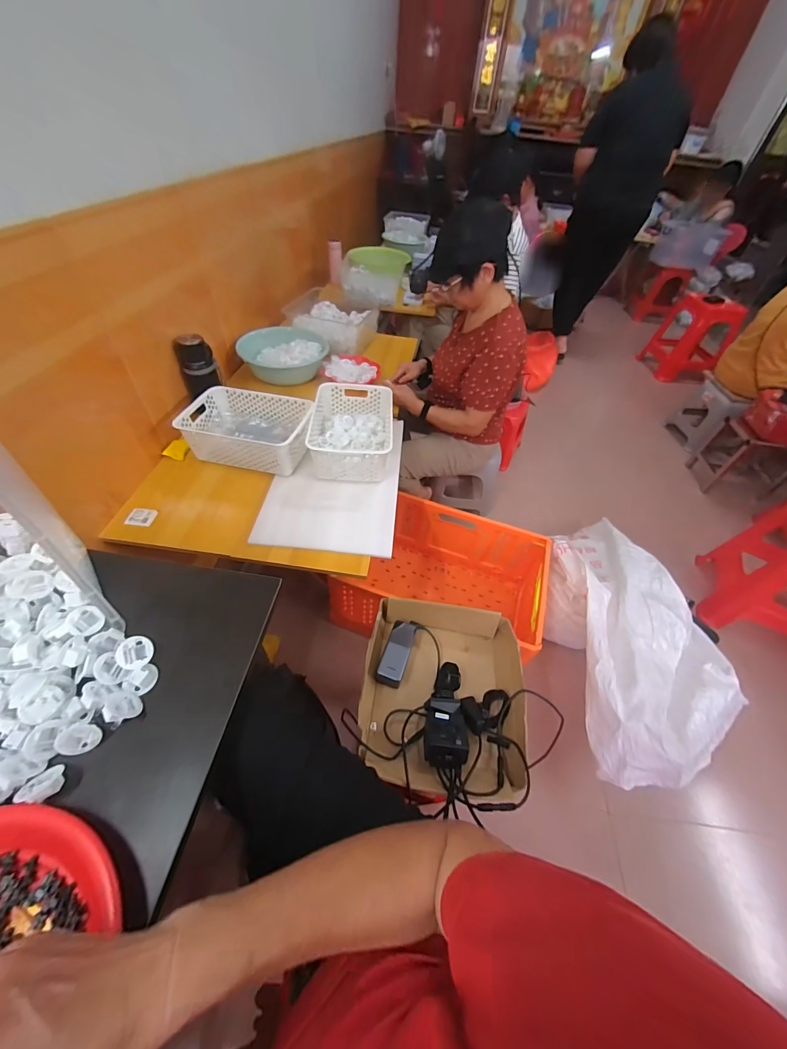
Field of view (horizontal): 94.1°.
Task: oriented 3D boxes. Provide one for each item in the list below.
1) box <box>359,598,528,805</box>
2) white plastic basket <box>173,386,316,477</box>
[{"bbox_3d":[0.101,0.329,0.755,0.314,0.095,0.372,9,49,1],"label":"box"},{"bbox_3d":[-0.379,-0.252,0.986,0.312,0.110,0.207,11,50,3],"label":"white plastic basket"}]

